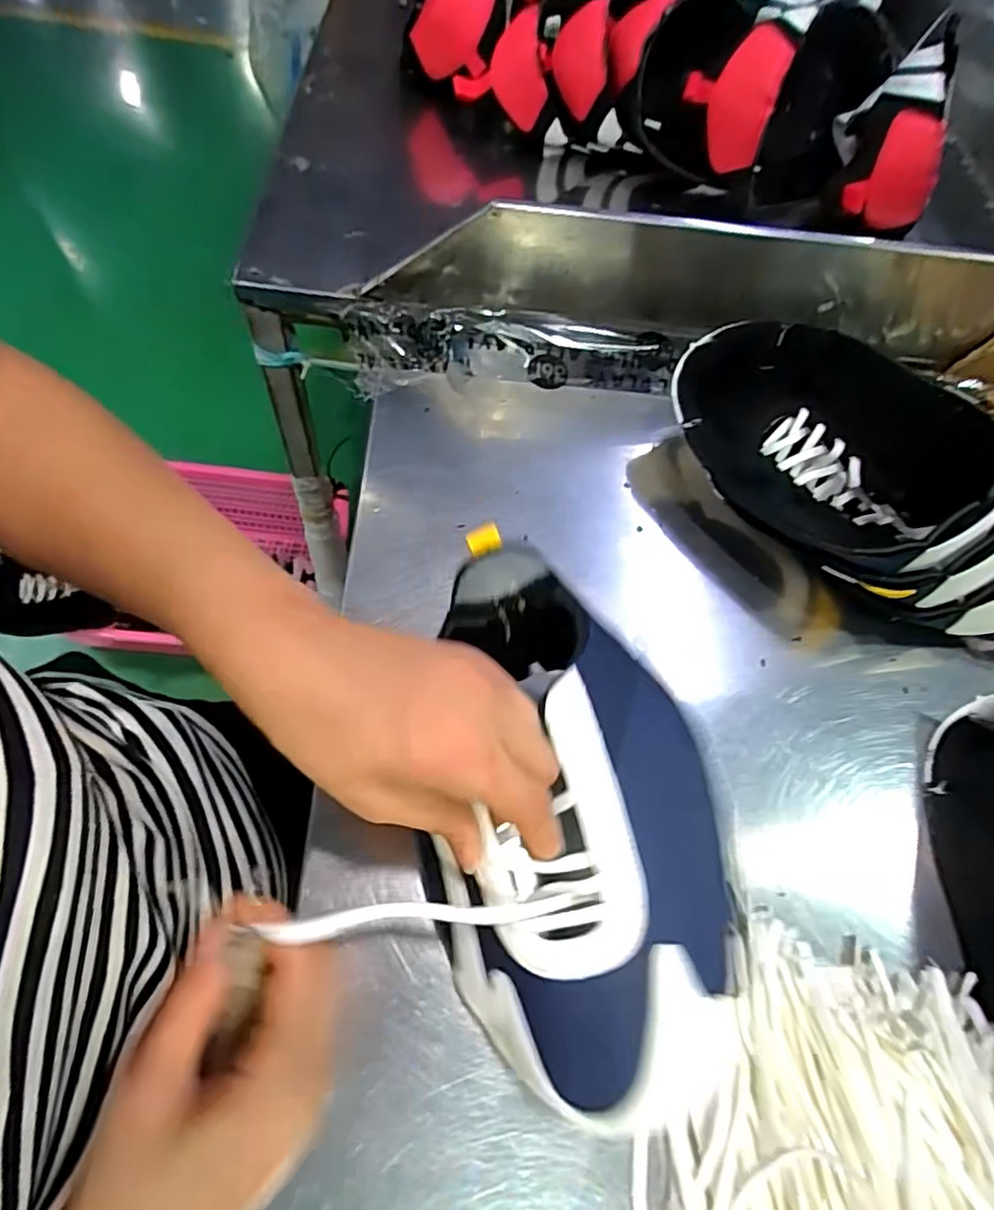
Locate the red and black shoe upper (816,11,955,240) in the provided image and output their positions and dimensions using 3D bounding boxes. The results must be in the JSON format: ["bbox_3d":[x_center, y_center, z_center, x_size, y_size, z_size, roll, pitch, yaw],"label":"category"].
[{"bbox_3d":[0.387,-0.467,0.582,0.088,0.080,0.193,16,93,9],"label":"red and black shoe upper"}]

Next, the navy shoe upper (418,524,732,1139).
[{"bbox_3d":[0.030,0.090,0.280,0.125,0.076,0.237,-8,71,-3],"label":"navy shoe upper"}]

